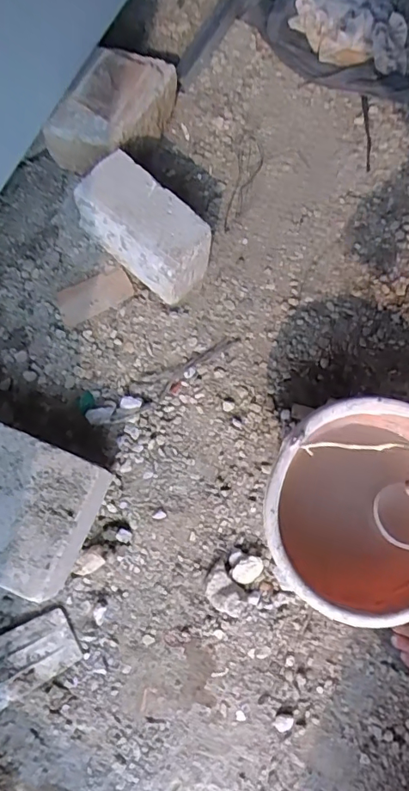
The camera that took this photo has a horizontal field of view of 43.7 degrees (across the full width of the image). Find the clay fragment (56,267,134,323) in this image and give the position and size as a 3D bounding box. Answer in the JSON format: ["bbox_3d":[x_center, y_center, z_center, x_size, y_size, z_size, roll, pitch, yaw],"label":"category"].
[{"bbox_3d":[-0.196,-0.180,0.906,0.131,0.008,0.070,-27,78,-7],"label":"clay fragment"}]

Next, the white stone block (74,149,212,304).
[{"bbox_3d":[-0.094,-0.269,0.853,0.207,0.164,0.099,40,79,9],"label":"white stone block"}]

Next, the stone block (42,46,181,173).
[{"bbox_3d":[-0.159,-0.504,0.922,0.125,0.136,0.232,37,79,8],"label":"stone block"}]

